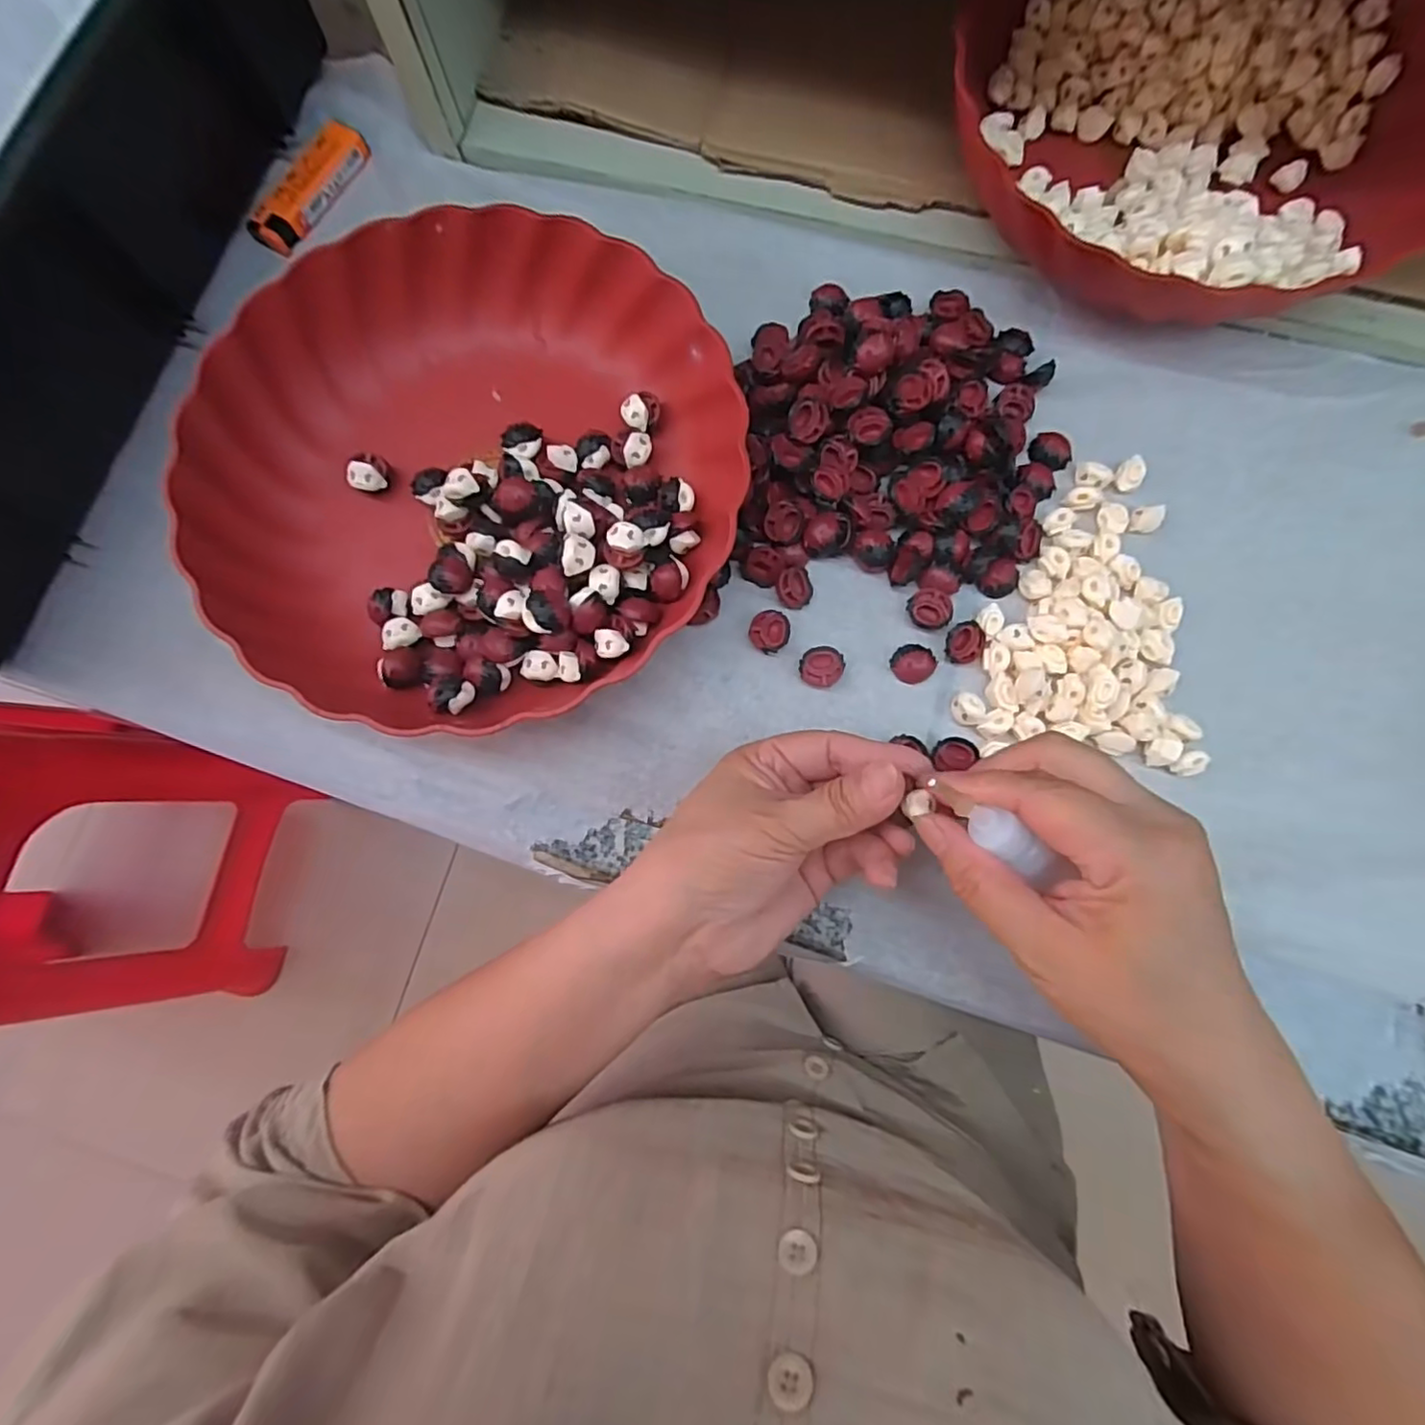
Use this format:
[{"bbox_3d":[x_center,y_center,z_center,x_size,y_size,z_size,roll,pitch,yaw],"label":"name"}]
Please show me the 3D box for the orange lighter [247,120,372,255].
[{"bbox_3d":[-0.223,-0.292,0.355,0.025,0.011,0.083,30,81,6],"label":"orange lighter"}]

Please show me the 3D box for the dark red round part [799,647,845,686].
[{"bbox_3d":[0.051,-0.021,0.301,0.019,0.008,0.019,0,80,1],"label":"dark red round part"}]

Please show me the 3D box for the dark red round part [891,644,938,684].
[{"bbox_3d":[0.095,-0.024,0.300,0.019,0.009,0.019,0,80,1],"label":"dark red round part"}]

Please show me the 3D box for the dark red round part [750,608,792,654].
[{"bbox_3d":[0.027,-0.039,0.304,0.018,0.007,0.019,0,80,1],"label":"dark red round part"}]

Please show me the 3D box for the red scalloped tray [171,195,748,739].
[{"bbox_3d":[-0.113,-0.115,0.301,0.237,0.047,0.238,-26,80,-4],"label":"red scalloped tray"}]

